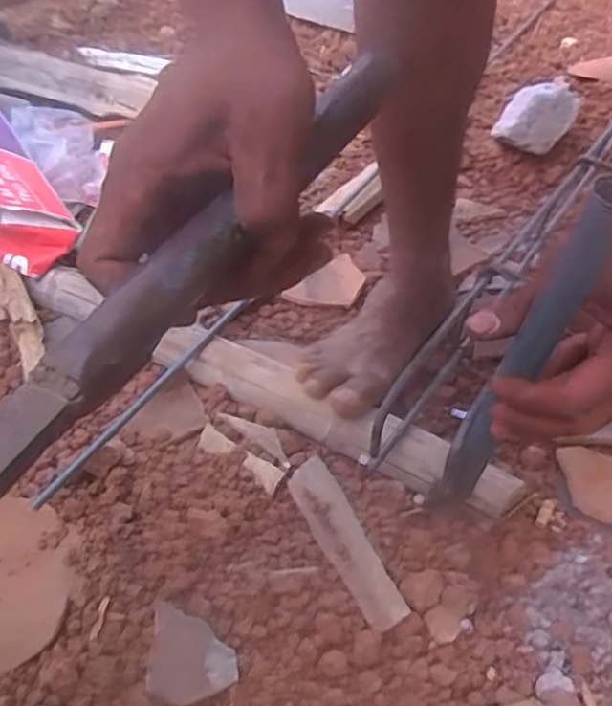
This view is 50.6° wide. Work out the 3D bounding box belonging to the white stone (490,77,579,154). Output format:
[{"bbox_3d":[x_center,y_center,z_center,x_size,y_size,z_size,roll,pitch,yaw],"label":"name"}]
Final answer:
[{"bbox_3d":[0.318,-0.326,0.902,0.103,0.075,0.084,14,50,8],"label":"white stone"}]

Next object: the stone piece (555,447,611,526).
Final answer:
[{"bbox_3d":[0.257,0.115,0.565,0.073,0.011,0.062,17,50,10],"label":"stone piece"}]

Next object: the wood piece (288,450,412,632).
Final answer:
[{"bbox_3d":[0.030,0.146,0.511,0.037,0.004,0.144,-19,54,-19],"label":"wood piece"}]

